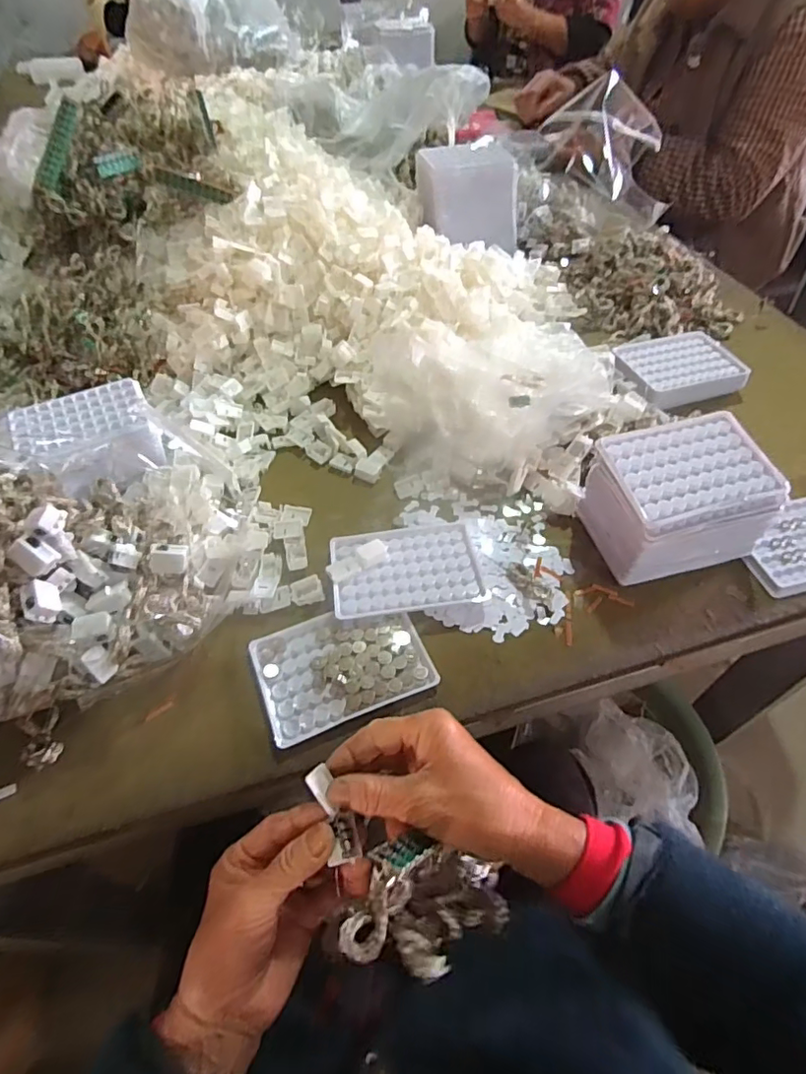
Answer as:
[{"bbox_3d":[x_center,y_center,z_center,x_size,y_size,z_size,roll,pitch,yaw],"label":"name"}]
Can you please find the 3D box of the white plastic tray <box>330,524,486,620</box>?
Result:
[{"bbox_3d":[0.002,0.023,0.487,0.126,0.011,0.088,-7,53,-5],"label":"white plastic tray"}]

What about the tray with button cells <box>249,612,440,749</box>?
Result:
[{"bbox_3d":[-0.049,0.099,0.441,0.129,0.008,0.094,-20,53,-11],"label":"tray with button cells"}]

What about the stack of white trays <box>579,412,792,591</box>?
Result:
[{"bbox_3d":[0.239,-0.031,0.487,0.134,0.086,0.105,-14,52,-8],"label":"stack of white trays"}]

